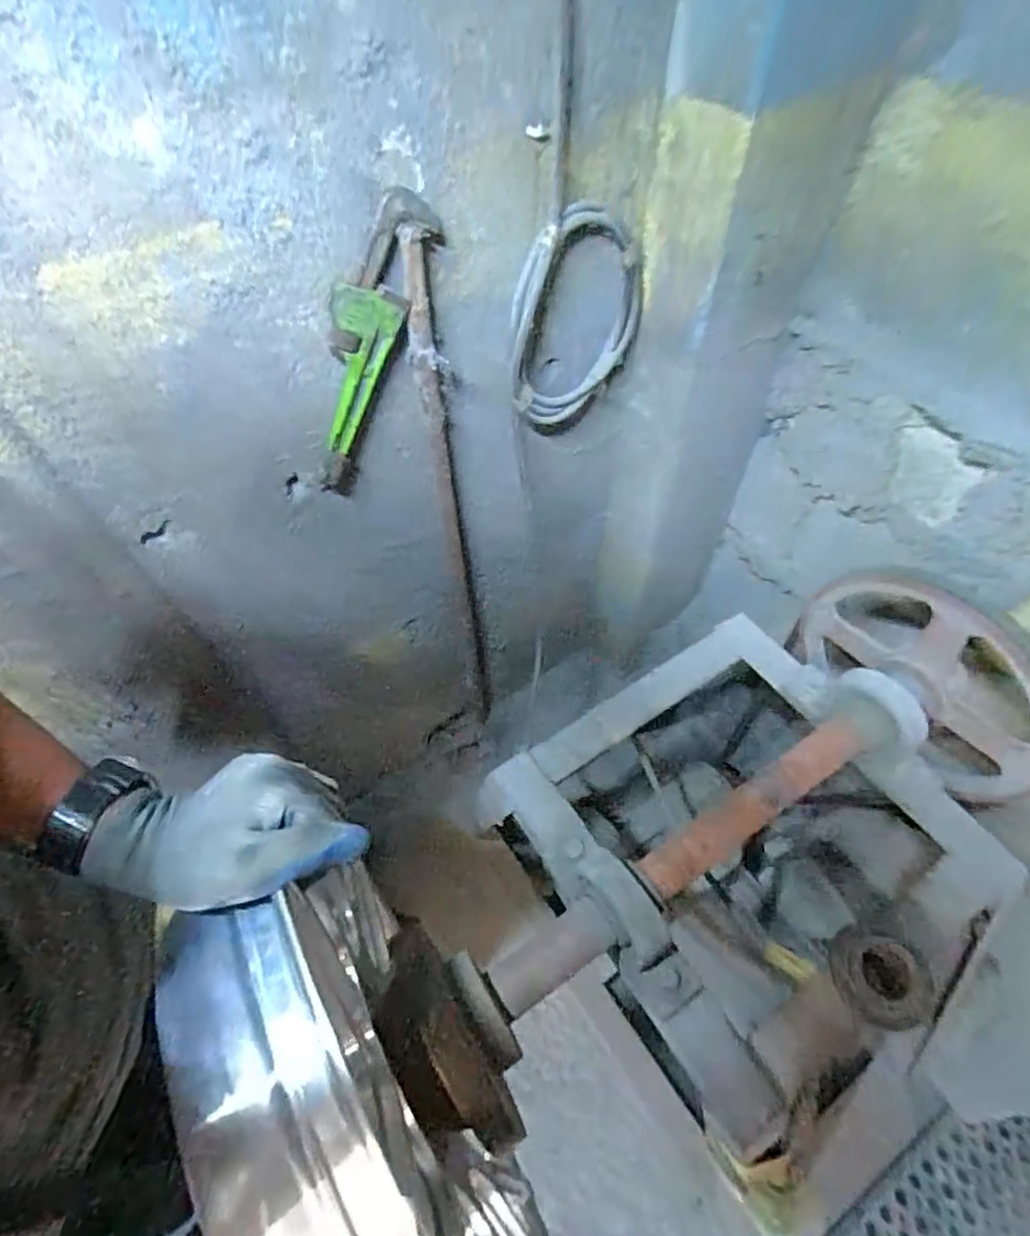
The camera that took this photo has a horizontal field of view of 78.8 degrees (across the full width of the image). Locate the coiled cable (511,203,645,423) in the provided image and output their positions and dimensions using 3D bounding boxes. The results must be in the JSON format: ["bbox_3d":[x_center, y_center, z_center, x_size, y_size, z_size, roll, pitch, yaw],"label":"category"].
[{"bbox_3d":[0.067,-0.340,0.721,0.187,0.216,0.048,-39,63,-22],"label":"coiled cable"}]

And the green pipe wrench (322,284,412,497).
[{"bbox_3d":[-0.163,-0.214,0.636,0.060,0.232,0.027,-10,53,-31],"label":"green pipe wrench"}]

